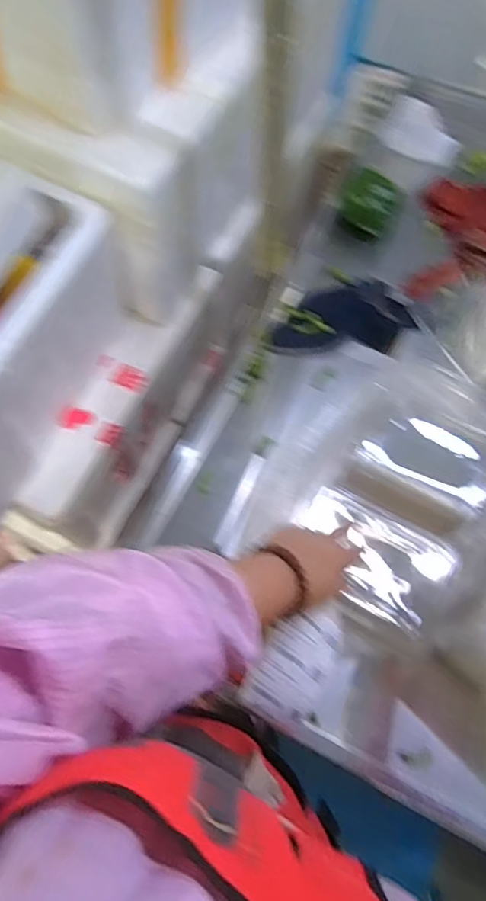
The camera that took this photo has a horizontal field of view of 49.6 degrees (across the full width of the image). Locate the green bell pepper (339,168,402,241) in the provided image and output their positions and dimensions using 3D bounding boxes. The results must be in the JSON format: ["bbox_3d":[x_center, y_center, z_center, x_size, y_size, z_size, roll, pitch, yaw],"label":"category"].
[{"bbox_3d":[0.199,-0.389,0.834,0.093,0.080,0.078,20,68,9],"label":"green bell pepper"}]

